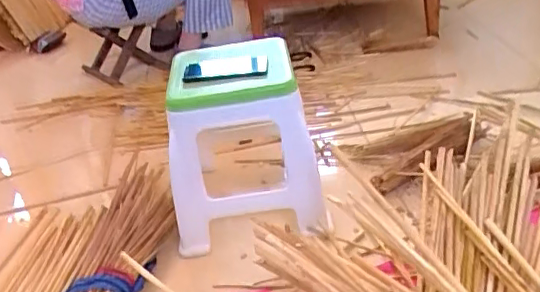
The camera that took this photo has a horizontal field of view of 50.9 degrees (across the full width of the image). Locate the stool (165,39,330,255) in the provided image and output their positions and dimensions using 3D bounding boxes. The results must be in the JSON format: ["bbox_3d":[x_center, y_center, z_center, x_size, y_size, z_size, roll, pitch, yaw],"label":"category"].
[{"bbox_3d":[-0.072,0.007,1.198,0.288,0.351,0.237,-8,31,-1],"label":"stool"}]

